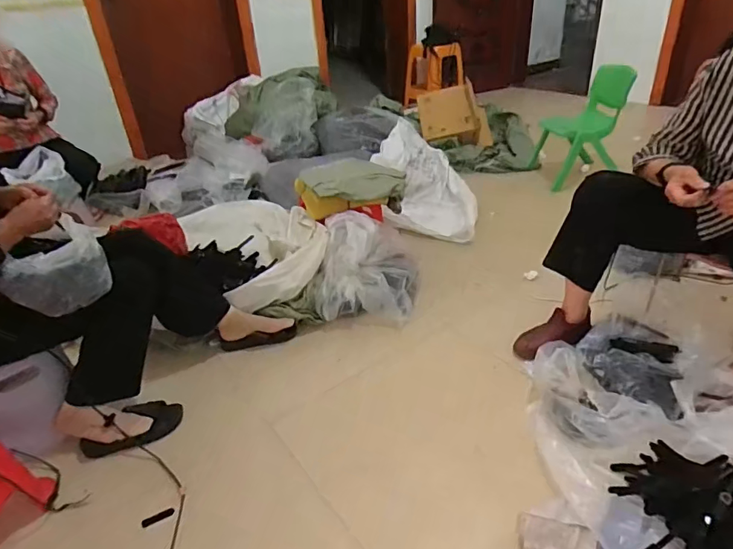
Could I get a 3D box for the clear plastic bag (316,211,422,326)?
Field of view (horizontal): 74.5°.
[{"bbox_3d":[0.008,-0.055,1.536,0.302,0.216,0.388,-1,31,5],"label":"clear plastic bag"}]

